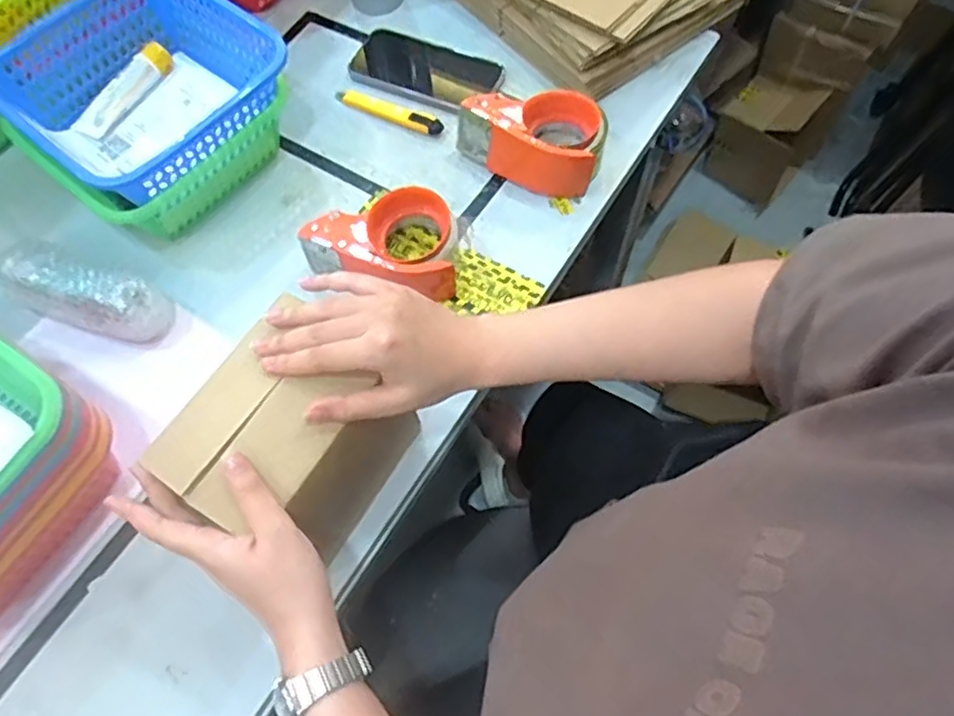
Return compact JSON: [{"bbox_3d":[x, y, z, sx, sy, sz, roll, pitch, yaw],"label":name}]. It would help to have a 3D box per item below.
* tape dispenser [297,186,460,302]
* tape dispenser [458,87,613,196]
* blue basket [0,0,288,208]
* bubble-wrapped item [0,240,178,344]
[{"bbox_3d":[-0.088,-0.113,0.626,0.142,0.068,0.090,12,67,7],"label":"tape dispenser"},{"bbox_3d":[0.059,-0.231,0.677,0.145,0.060,0.087,24,69,12],"label":"tape dispenser"},{"bbox_3d":[-0.329,-0.262,0.650,0.222,0.082,0.220,35,72,16],"label":"blue basket"},{"bbox_3d":[-0.364,-0.063,0.617,0.159,0.059,0.064,17,68,9],"label":"bubble-wrapped item"}]

